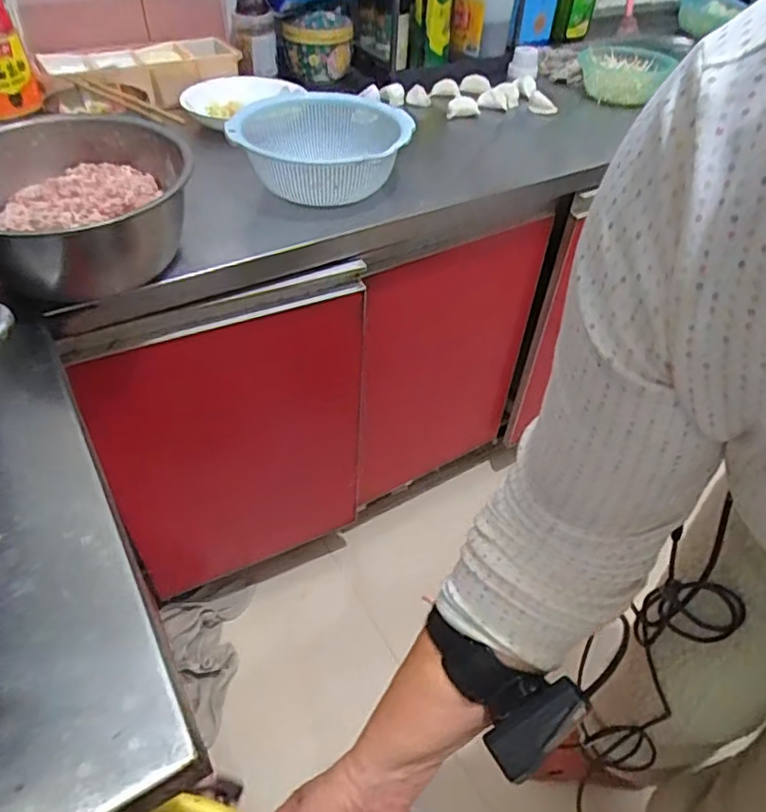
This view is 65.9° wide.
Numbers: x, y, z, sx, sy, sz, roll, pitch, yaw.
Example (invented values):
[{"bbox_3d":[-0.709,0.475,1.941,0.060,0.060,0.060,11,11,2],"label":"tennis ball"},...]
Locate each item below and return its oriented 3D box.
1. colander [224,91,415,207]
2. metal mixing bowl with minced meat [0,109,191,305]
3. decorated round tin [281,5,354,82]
[{"bbox_3d":[-0.080,-0.352,0.797,0.224,0.091,0.251,2,45,-1],"label":"colander"},{"bbox_3d":[-0.328,-0.204,0.632,0.232,0.113,0.237,1,45,-1],"label":"metal mixing bowl with minced meat"},{"bbox_3d":[-0.117,-0.650,1.067,0.131,0.098,0.141,-4,46,-7],"label":"decorated round tin"}]

